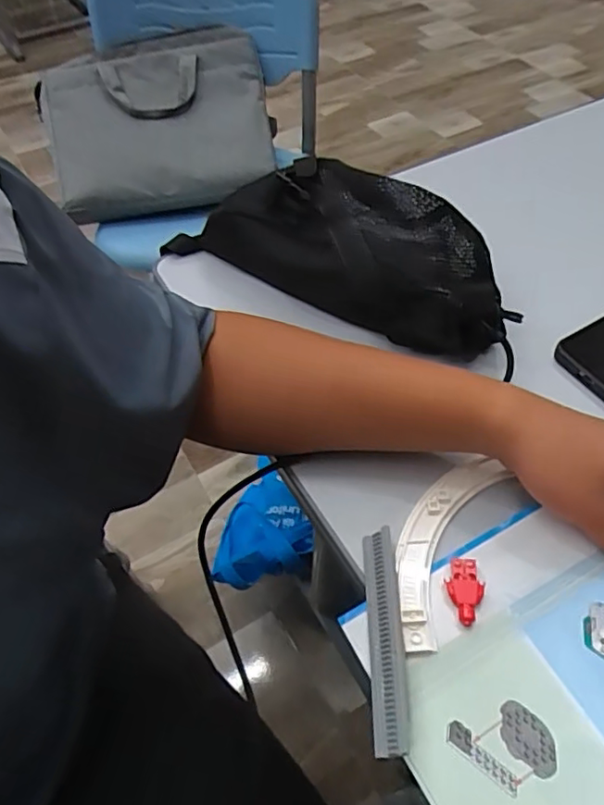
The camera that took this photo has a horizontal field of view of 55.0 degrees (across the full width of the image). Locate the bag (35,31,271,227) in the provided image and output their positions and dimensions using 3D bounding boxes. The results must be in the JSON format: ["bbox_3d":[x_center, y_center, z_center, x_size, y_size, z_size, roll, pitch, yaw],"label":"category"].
[{"bbox_3d":[-0.243,-0.483,1.007,0.380,0.048,0.313,-14,87,-6],"label":"bag"}]

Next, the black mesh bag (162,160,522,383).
[{"bbox_3d":[0.033,-0.136,0.504,0.327,0.087,0.121,22,57,15],"label":"black mesh bag"}]

